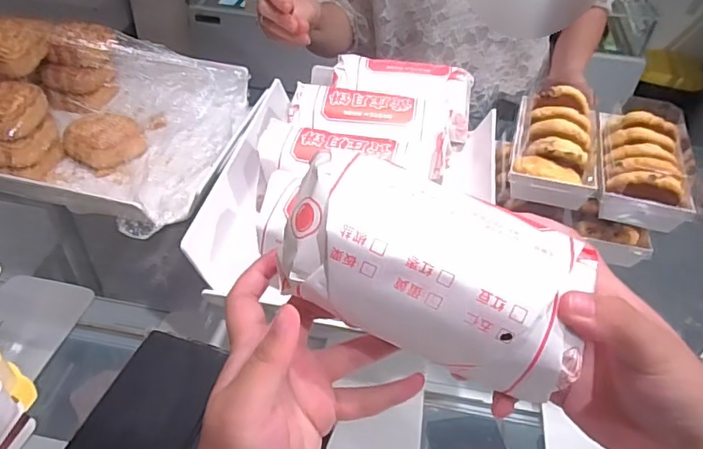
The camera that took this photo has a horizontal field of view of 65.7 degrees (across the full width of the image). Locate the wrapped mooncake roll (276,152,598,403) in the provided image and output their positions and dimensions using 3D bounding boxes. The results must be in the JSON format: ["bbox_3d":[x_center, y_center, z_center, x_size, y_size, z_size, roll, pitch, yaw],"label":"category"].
[{"bbox_3d":[0.040,0.023,0.264,0.139,0.071,0.062,14,45,11],"label":"wrapped mooncake roll"}]

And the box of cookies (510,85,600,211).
[{"bbox_3d":[0.193,-0.078,0.512,0.076,0.045,0.124,13,44,10],"label":"box of cookies"}]

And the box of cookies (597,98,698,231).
[{"bbox_3d":[0.271,-0.057,0.505,0.077,0.053,0.123,14,45,11],"label":"box of cookies"}]

